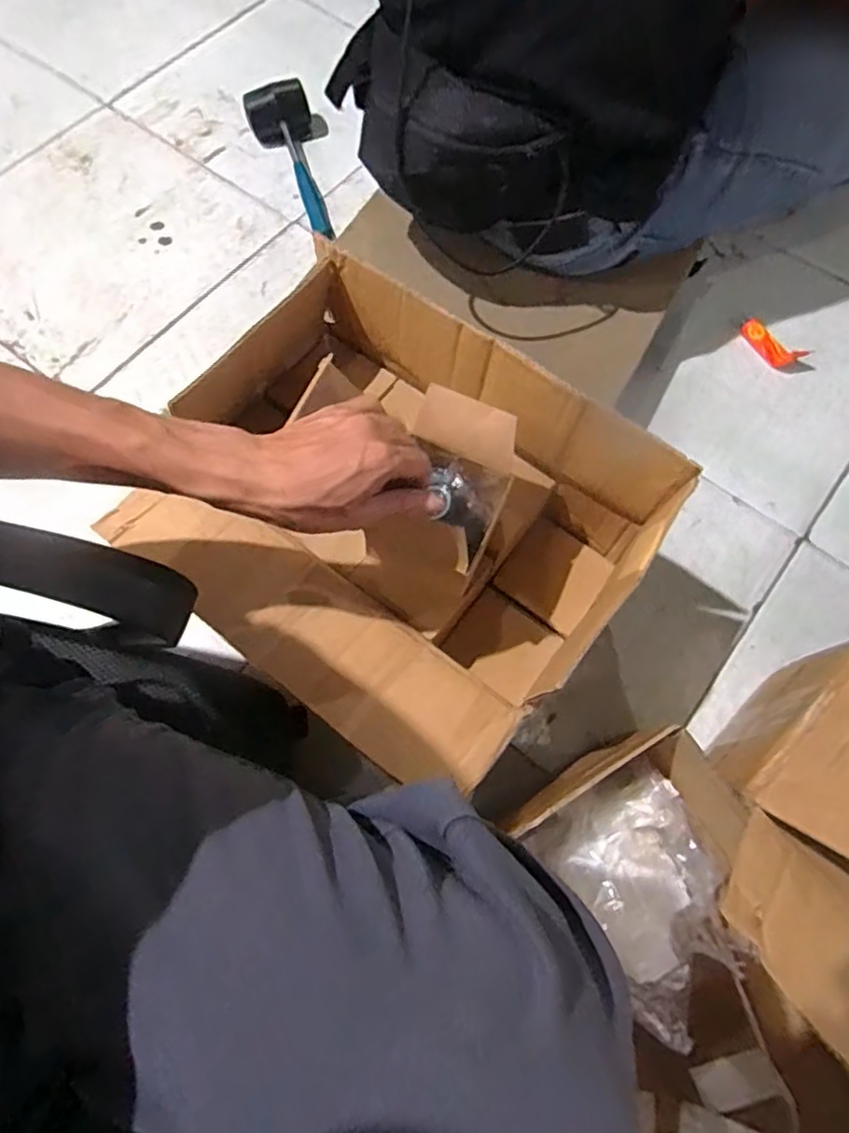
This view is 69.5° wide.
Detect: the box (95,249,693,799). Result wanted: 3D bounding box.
[{"bbox_3d":[-0.034,-0.032,0.536,0.371,0.171,0.303,34,75,10],"label":"box"}]

